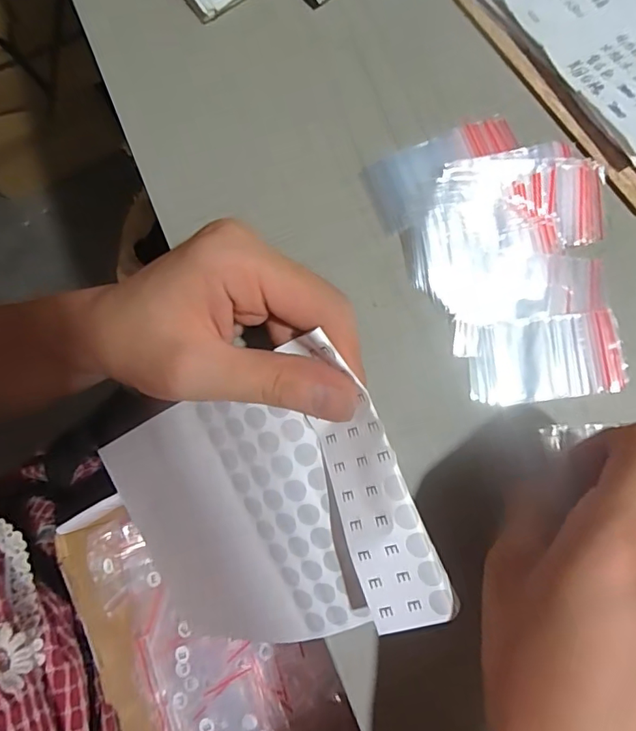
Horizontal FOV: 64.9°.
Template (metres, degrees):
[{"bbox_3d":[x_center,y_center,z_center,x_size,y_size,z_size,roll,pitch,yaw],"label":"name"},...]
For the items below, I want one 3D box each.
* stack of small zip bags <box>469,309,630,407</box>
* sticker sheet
[{"bbox_3d":[0.112,-0.003,0.246,0.073,0.004,0.039,-7,80,0],"label":"stack of small zip bags"},{"bbox_3d":[-0.041,0.076,0.246,0.192,0.015,0.121,-26,89,37],"label":"sticker sheet"}]

